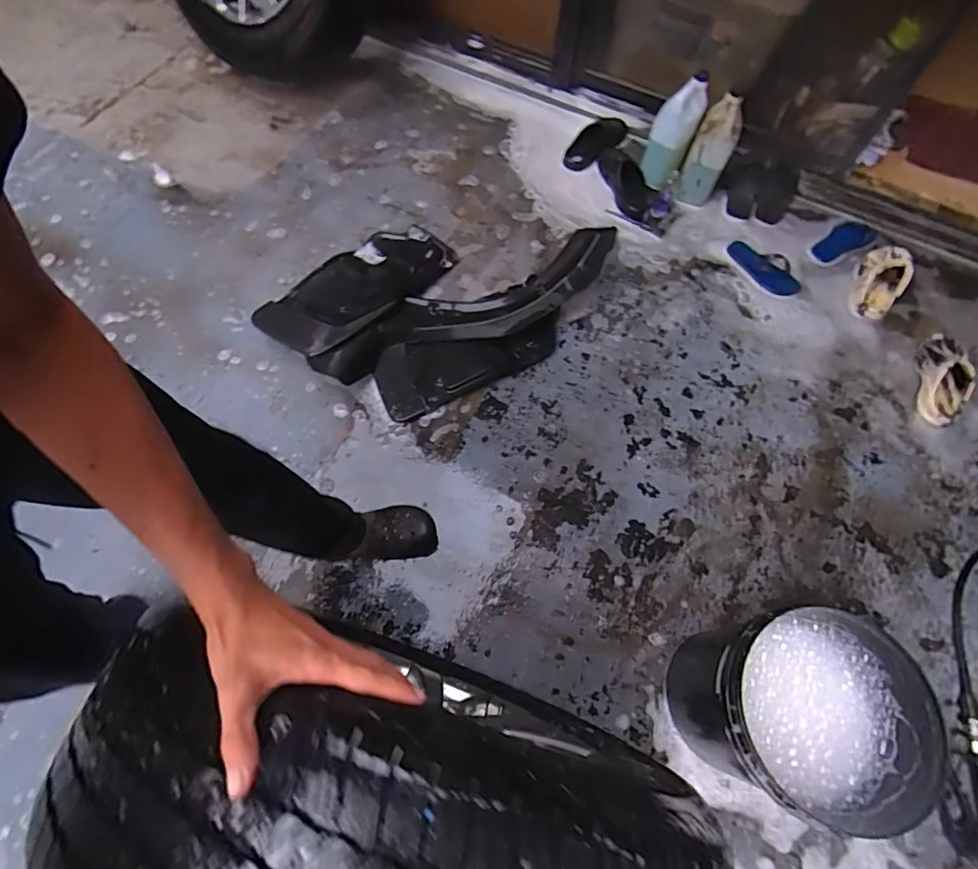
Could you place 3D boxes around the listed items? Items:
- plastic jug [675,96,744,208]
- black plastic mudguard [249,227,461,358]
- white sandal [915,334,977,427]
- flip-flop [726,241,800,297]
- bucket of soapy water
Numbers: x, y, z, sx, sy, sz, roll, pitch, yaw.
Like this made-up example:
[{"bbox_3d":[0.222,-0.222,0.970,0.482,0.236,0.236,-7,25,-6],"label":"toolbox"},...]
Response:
[{"bbox_3d":[0.668,-0.846,1.542,0.117,0.289,0.159,26,67,10],"label":"plastic jug"},{"bbox_3d":[-0.368,-0.443,1.452,0.292,0.092,0.550,35,71,14],"label":"black plastic mudguard"},{"bbox_3d":[1.202,-0.147,1.330,0.108,0.063,0.237,15,67,7],"label":"white sandal"},{"bbox_3d":[0.823,-0.506,1.517,0.237,0.037,0.108,40,72,16],"label":"flip-flop"},{"bbox_3d":[0.519,0.487,0.910,0.306,0.345,0.282,0,66,0],"label":"bucket of soapy water"}]

